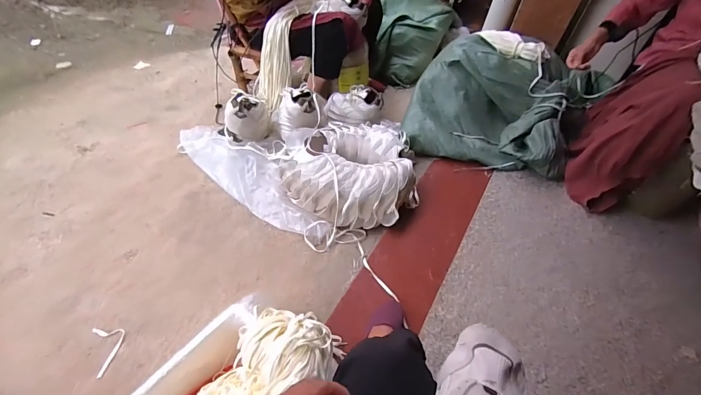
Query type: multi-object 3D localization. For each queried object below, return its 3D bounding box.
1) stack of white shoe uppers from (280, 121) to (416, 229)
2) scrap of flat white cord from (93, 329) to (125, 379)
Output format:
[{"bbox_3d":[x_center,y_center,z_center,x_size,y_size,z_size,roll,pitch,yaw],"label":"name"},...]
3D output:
[{"bbox_3d":[-0.012,-0.114,1.241,0.480,0.166,0.454,12,49,4],"label":"stack of white shoe uppers"},{"bbox_3d":[-0.603,0.374,0.896,0.069,0.011,0.133,-20,54,-21],"label":"scrap of flat white cord"}]

